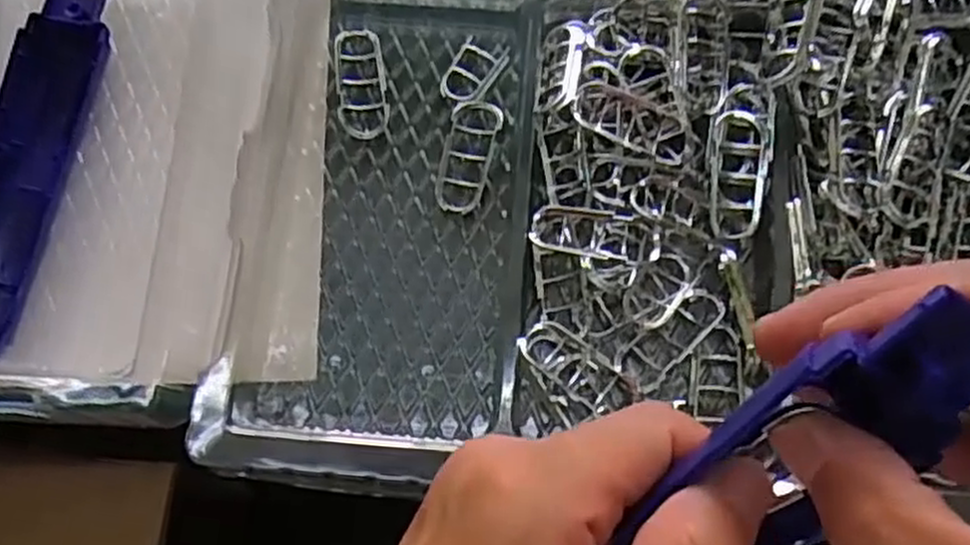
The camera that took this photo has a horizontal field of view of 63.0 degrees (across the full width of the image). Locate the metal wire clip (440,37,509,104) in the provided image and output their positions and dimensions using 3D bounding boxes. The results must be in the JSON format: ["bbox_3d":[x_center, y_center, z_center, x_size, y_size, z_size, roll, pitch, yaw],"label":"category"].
[{"bbox_3d":[-0.005,-0.092,0.361,0.022,0.008,0.036,30,78,9],"label":"metal wire clip"}]

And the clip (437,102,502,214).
[{"bbox_3d":[-0.008,-0.050,0.348,0.022,0.008,0.051,14,76,5],"label":"clip"}]

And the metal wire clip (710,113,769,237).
[{"bbox_3d":[0.105,-0.041,0.325,0.022,0.012,0.050,7,75,4],"label":"metal wire clip"}]

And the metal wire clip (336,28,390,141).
[{"bbox_3d":[-0.057,-0.087,0.359,0.022,0.009,0.057,-9,75,-1],"label":"metal wire clip"}]

